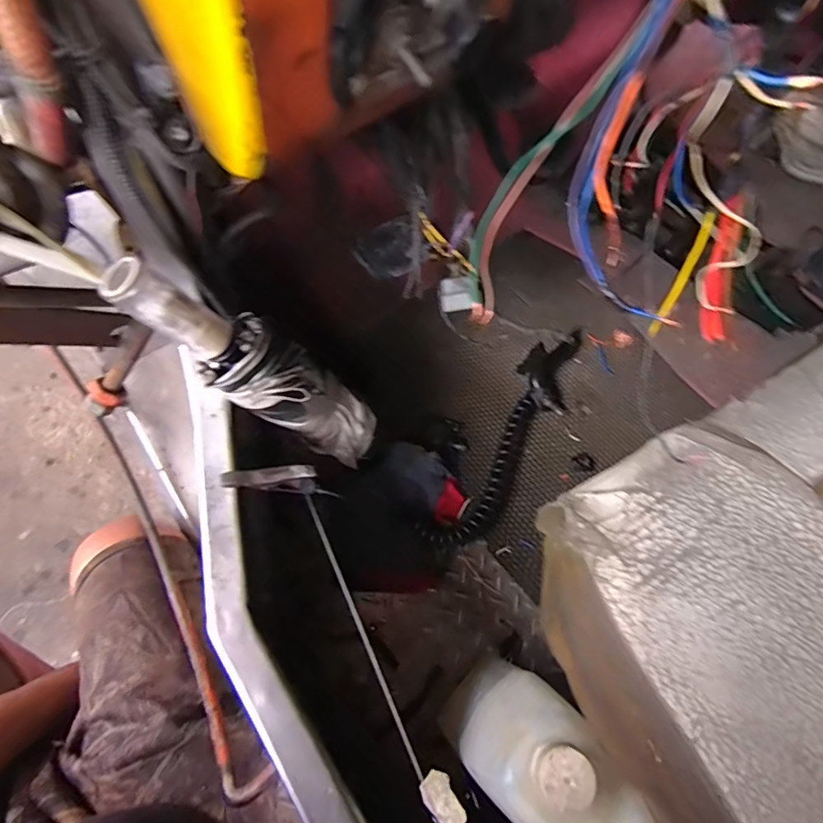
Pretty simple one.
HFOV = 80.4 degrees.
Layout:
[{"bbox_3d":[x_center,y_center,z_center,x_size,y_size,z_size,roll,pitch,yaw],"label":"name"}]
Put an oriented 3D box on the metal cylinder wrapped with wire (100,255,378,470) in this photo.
[{"bbox_3d":[-0.113,-0.027,0.408,0.058,0.289,0.061,-7,63,26],"label":"metal cylinder wrapped with wire"}]

